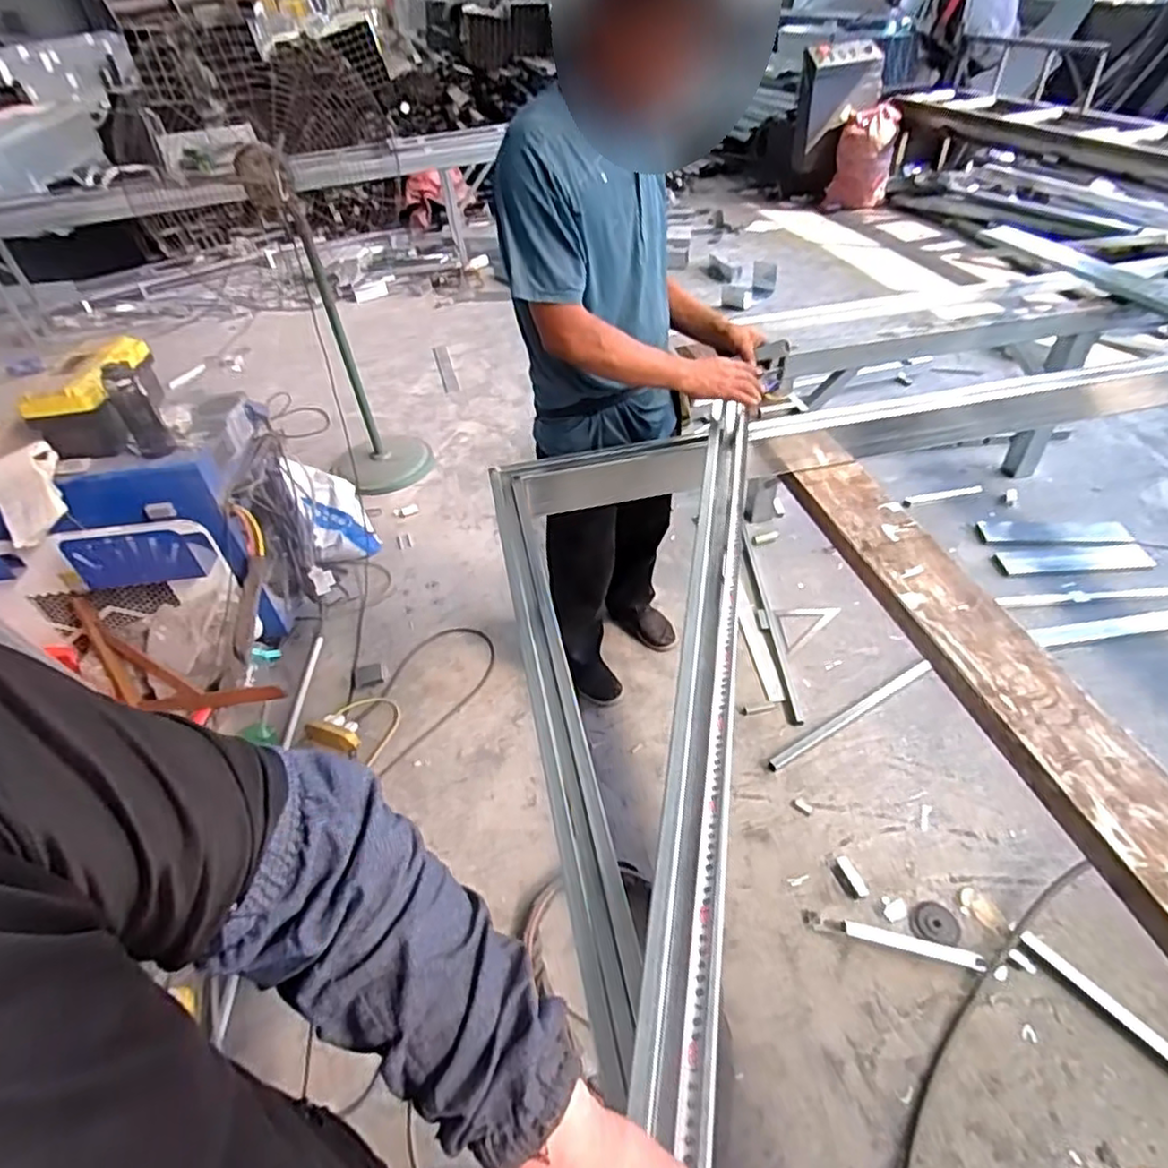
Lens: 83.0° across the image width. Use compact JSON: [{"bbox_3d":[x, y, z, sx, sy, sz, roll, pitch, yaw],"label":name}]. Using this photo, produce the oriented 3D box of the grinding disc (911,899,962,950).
[{"bbox_3d":[0.737,0.709,1.385,0.092,0.013,0.090,-3,43,3],"label":"grinding disc"}]

